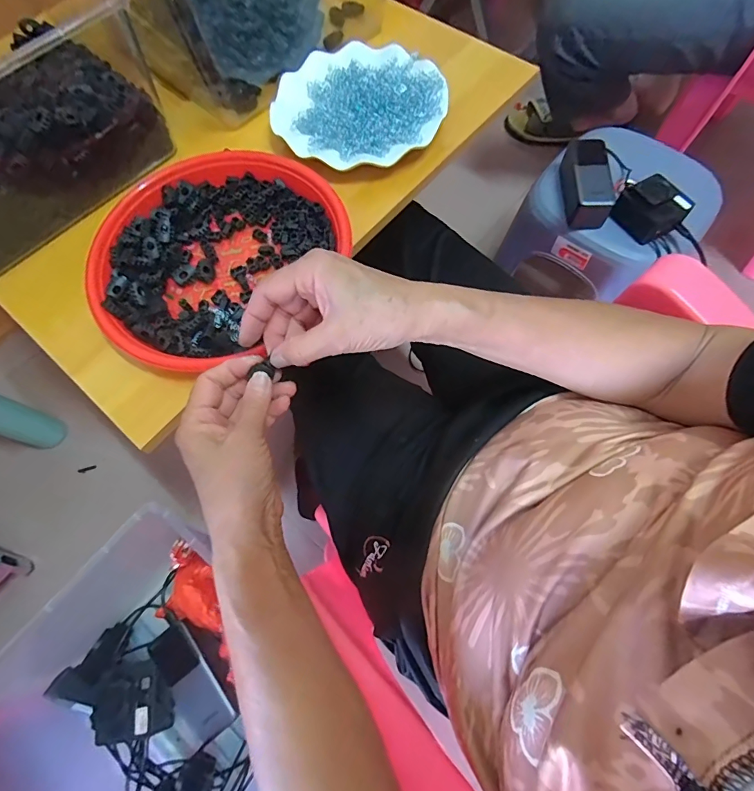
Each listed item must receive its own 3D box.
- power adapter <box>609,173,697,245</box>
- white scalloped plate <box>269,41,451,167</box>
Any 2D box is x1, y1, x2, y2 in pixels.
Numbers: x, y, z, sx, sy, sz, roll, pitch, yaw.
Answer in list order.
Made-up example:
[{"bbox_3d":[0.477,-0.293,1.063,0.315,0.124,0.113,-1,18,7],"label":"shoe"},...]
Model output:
[{"bbox_3d":[0.403,-0.275,0.631,0.078,0.057,0.084,-39,73,-12],"label":"power adapter"},{"bbox_3d":[-0.018,-0.316,0.463,0.177,0.016,0.169,-1,70,2],"label":"white scalloped plate"}]

